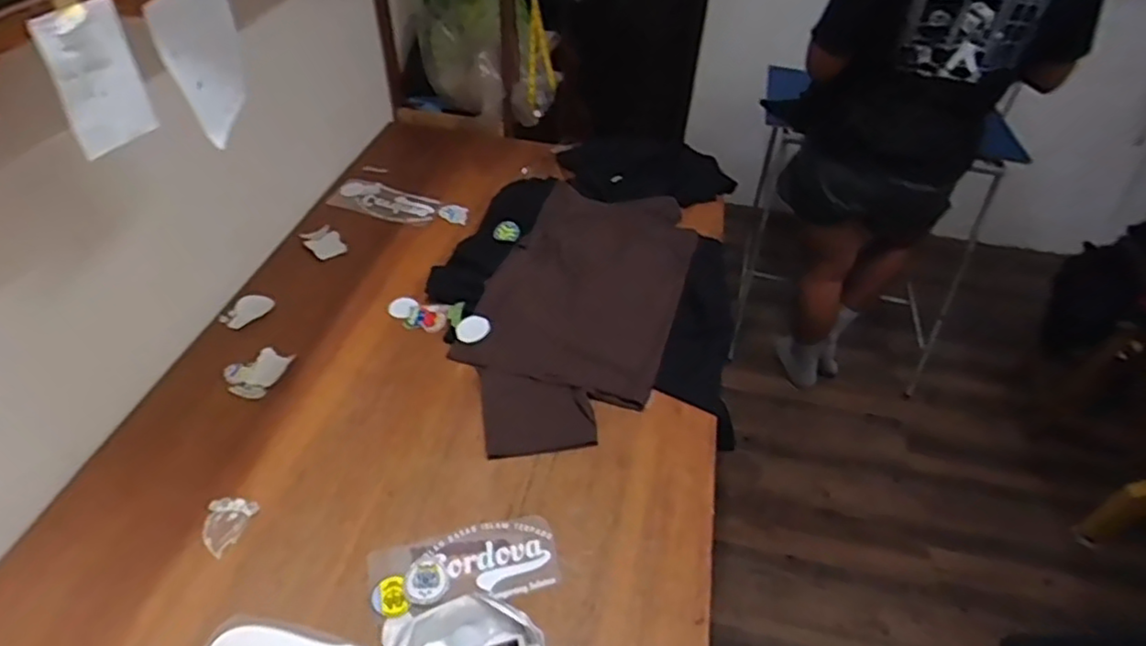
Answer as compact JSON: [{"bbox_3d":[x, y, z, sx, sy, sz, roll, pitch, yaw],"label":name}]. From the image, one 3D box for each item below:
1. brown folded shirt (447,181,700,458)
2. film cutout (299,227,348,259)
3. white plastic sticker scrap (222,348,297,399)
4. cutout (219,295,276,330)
[{"bbox_3d":[0.020,-0.046,1.219,0.333,0.047,0.672,16,45,13],"label":"brown folded shirt"},{"bbox_3d":[-0.515,-0.167,1.352,0.067,0.006,0.090,-26,51,-27],"label":"film cutout"},{"bbox_3d":[-0.530,0.080,1.092,0.092,0.011,0.102,17,46,15],"label":"white plastic sticker scrap"},{"bbox_3d":[-0.598,-0.024,1.197,0.053,0.011,0.091,25,48,22],"label":"cutout"}]

